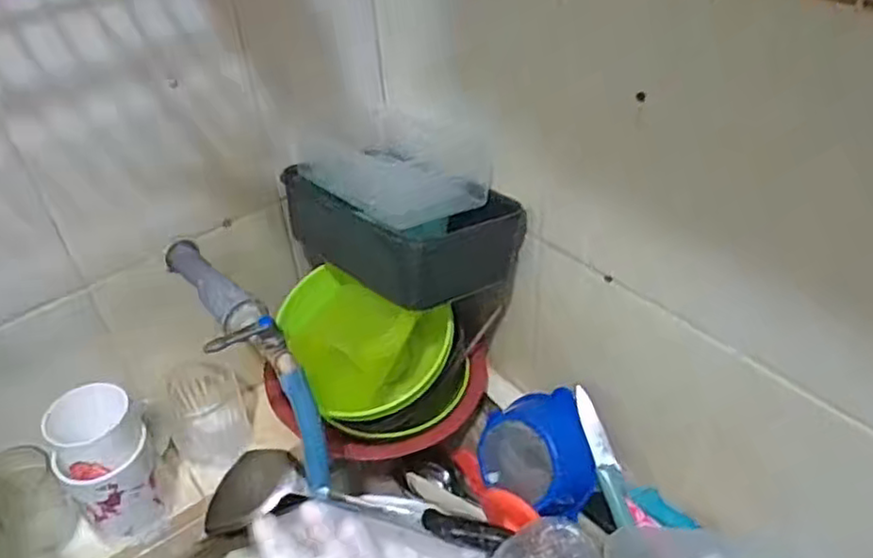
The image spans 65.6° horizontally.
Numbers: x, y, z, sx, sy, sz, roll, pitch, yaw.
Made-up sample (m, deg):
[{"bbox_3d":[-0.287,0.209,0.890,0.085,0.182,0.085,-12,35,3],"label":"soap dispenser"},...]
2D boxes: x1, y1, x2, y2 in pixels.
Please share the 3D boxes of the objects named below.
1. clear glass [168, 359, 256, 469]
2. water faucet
[{"bbox_3d":[-0.246,0.146,0.728,0.079,0.083,0.095,-20,42,-19],"label":"clear glass"},{"bbox_3d":[-0.169,0.049,0.573,0.056,0.098,0.274,-29,61,-27],"label":"water faucet"}]

